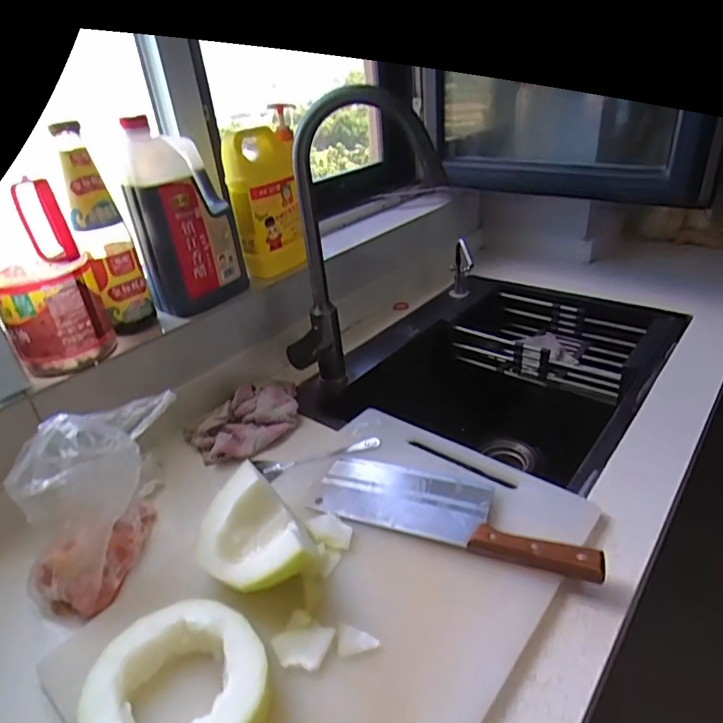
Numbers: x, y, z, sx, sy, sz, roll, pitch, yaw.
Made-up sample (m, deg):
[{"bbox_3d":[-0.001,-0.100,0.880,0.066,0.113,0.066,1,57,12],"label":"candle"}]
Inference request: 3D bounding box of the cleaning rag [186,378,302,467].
[{"bbox_3d":[-0.149,0.071,0.725,0.111,0.033,0.181,23,42,39],"label":"cleaning rag"}]

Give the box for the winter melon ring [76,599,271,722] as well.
[{"bbox_3d":[-0.138,0.261,0.397,0.128,0.060,0.146,-29,38,-32],"label":"winter melon ring"}]

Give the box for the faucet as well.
[{"bbox_3d":[-0.004,-0.143,0.695,0.214,0.399,0.057,-1,32,9],"label":"faucet"}]

